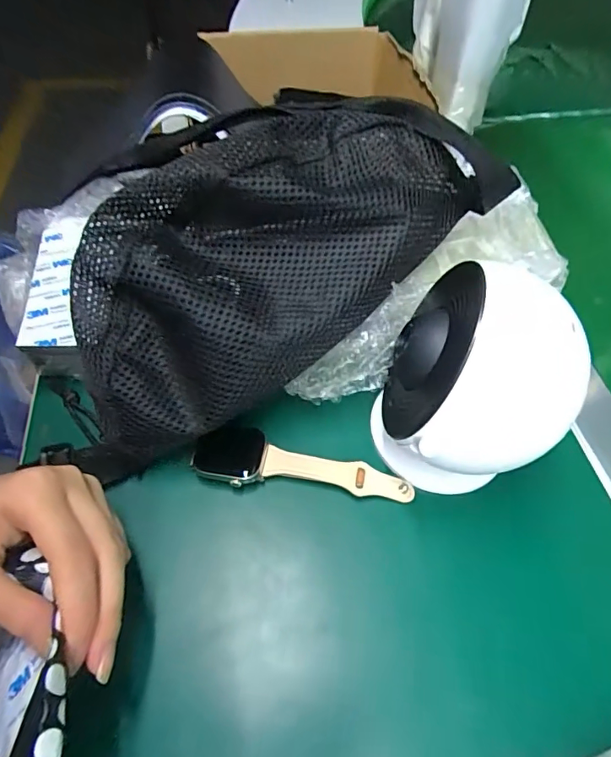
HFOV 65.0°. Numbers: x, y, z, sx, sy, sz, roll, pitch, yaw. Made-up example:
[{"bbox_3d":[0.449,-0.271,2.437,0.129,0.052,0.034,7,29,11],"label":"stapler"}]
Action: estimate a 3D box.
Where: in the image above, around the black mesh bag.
[{"bbox_3d":[-0.015,-0.072,0.283,0.278,0.115,0.108,-30,60,-22],"label":"black mesh bag"}]

